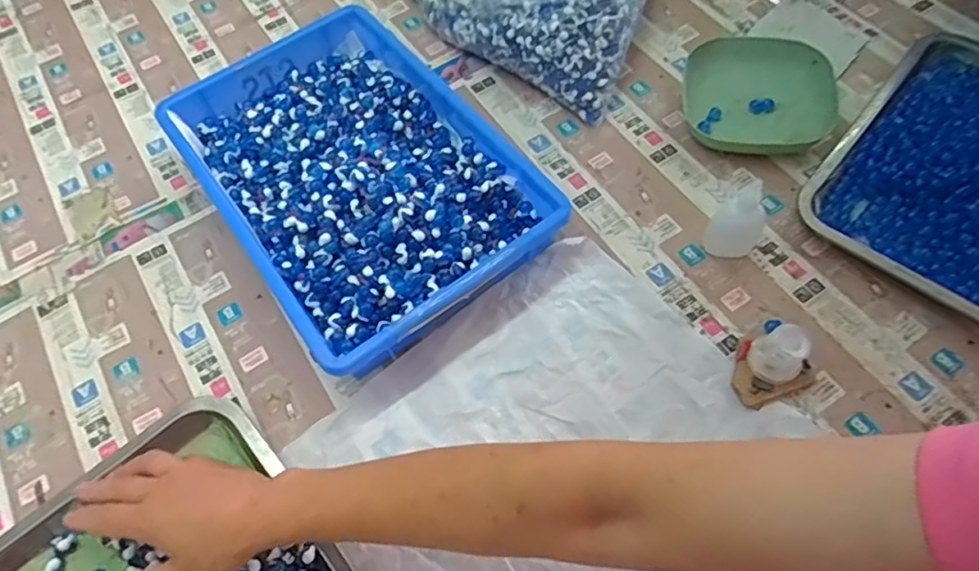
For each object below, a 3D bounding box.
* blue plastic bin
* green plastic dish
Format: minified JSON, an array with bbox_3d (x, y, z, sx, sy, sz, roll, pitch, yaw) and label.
[{"bbox_3d":[-0.132,-0.110,0.571,0.239,0.061,0.371,-34,63,-16],"label":"blue plastic bin"},{"bbox_3d":[0.279,-0.188,0.600,0.146,0.047,0.129,-2,59,2],"label":"green plastic dish"}]

